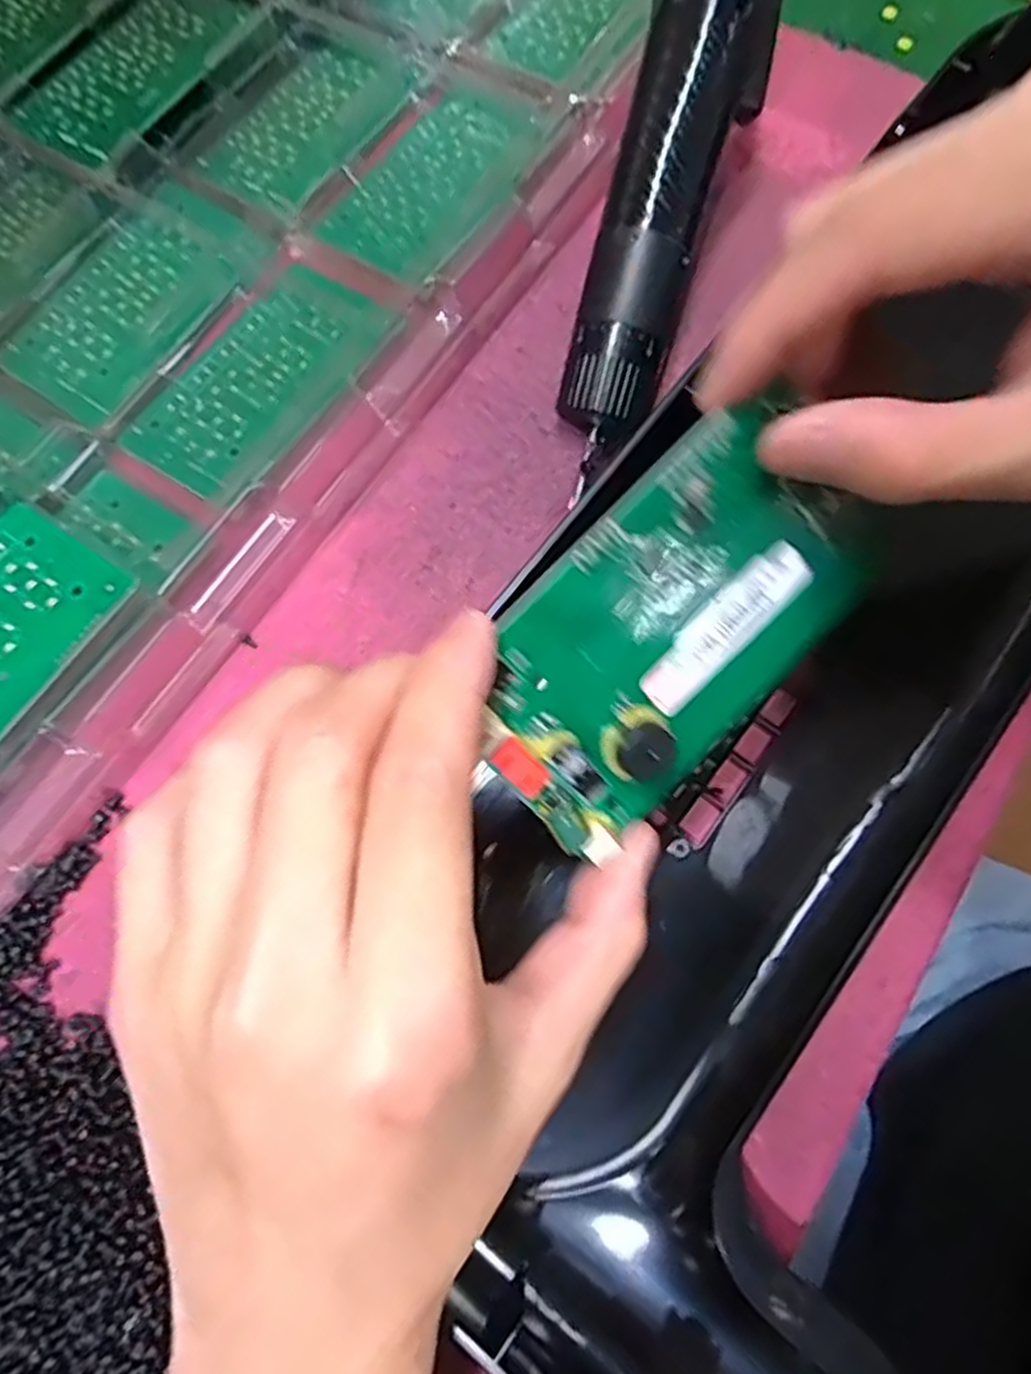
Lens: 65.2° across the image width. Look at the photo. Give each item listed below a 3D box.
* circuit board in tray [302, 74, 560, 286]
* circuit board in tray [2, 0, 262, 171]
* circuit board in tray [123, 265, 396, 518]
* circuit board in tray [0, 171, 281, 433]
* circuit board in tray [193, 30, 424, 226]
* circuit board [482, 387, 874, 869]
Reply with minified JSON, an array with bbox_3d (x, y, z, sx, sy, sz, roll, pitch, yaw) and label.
[{"bbox_3d":[-0.033,-0.209,0.329,0.054,0.009,0.094,35,78,12],"label":"circuit board in tray"},{"bbox_3d":[-0.165,-0.269,0.349,0.059,0.010,0.106,33,77,11],"label":"circuit board in tray"},{"bbox_3d":[-0.097,-0.118,0.307,0.055,0.007,0.103,34,77,11],"label":"circuit board in tray"},{"bbox_3d":[-0.152,-0.157,0.322,0.063,0.007,0.108,35,77,11],"label":"circuit board in tray"},{"bbox_3d":[-0.092,-0.244,0.346,0.065,0.016,0.090,36,78,12],"label":"circuit board in tray"},{"bbox_3d":[0.036,-0.013,0.184,0.100,0.009,0.060,-44,112,-3],"label":"circuit board"}]

